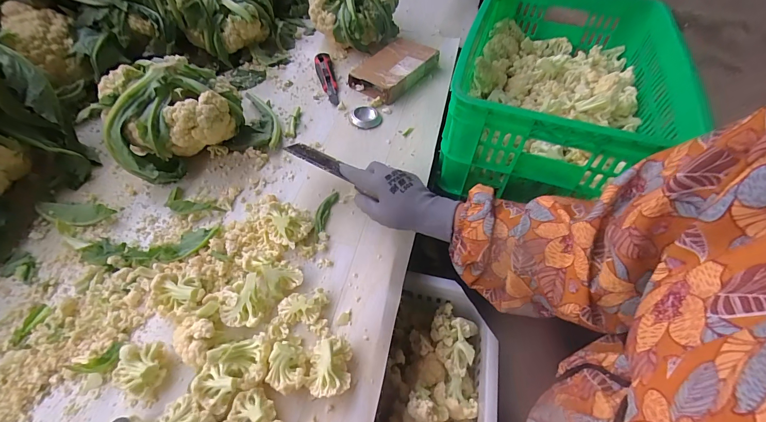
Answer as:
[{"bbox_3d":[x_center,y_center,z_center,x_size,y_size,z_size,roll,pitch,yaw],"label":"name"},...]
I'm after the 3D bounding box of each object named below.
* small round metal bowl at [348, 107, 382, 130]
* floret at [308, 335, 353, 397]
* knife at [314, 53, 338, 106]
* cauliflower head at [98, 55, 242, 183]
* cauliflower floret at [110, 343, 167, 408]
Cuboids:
[{"bbox_3d":[-0.035,-0.183,0.670,0.054,0.013,0.061,-25,58,-18],"label":"small round metal bowl"},{"bbox_3d":[-0.060,0.173,0.394,0.046,0.037,0.067,1,54,0],"label":"floret"},{"bbox_3d":[-0.123,-0.290,0.752,0.037,0.018,0.184,-10,54,-8],"label":"knife"},{"bbox_3d":[-0.344,-0.161,0.569,0.194,0.125,0.183,-28,59,-20],"label":"cauliflower head"},{"bbox_3d":[-0.270,0.177,0.383,0.042,0.037,0.059,10,54,7],"label":"cauliflower floret"}]

